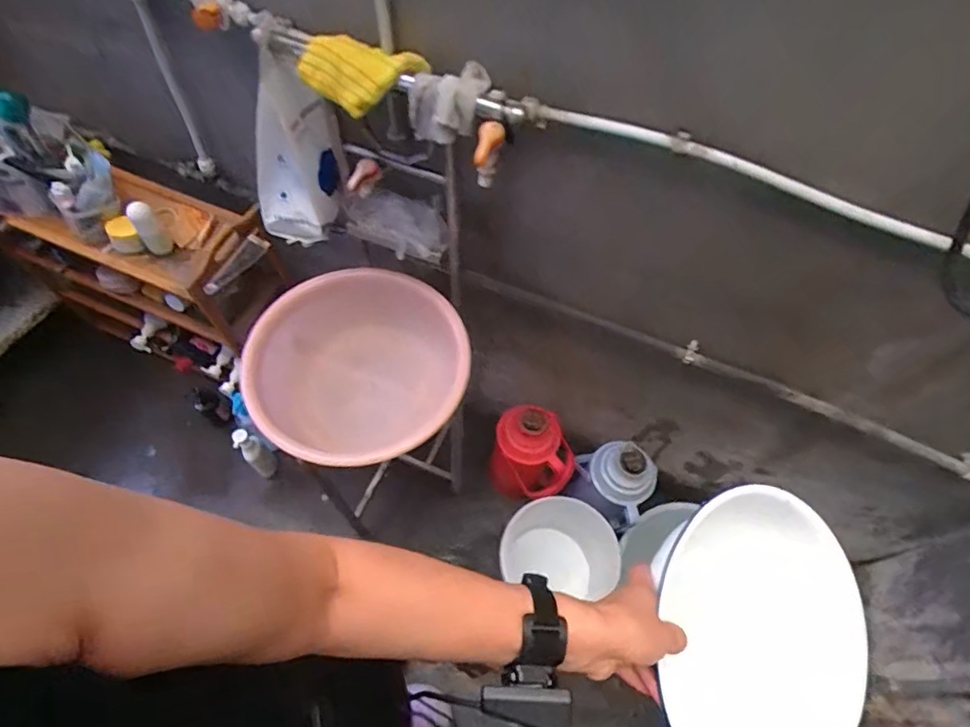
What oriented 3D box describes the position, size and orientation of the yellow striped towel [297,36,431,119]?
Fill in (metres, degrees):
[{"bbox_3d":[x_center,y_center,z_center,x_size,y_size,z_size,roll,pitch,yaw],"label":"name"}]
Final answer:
[{"bbox_3d":[-0.144,-0.355,0.648,0.152,0.071,0.077,-14,61,-13],"label":"yellow striped towel"}]

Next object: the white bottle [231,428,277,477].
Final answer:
[{"bbox_3d":[-0.603,0.232,1.379,0.057,0.253,0.056,2,59,-3],"label":"white bottle"}]

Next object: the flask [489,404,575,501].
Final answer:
[{"bbox_3d":[0.113,0.247,1.331,0.196,0.350,0.157,36,63,16],"label":"flask"}]

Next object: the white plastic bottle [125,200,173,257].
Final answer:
[{"bbox_3d":[-0.639,-0.253,1.004,0.052,0.113,0.048,-35,67,-22],"label":"white plastic bottle"}]

